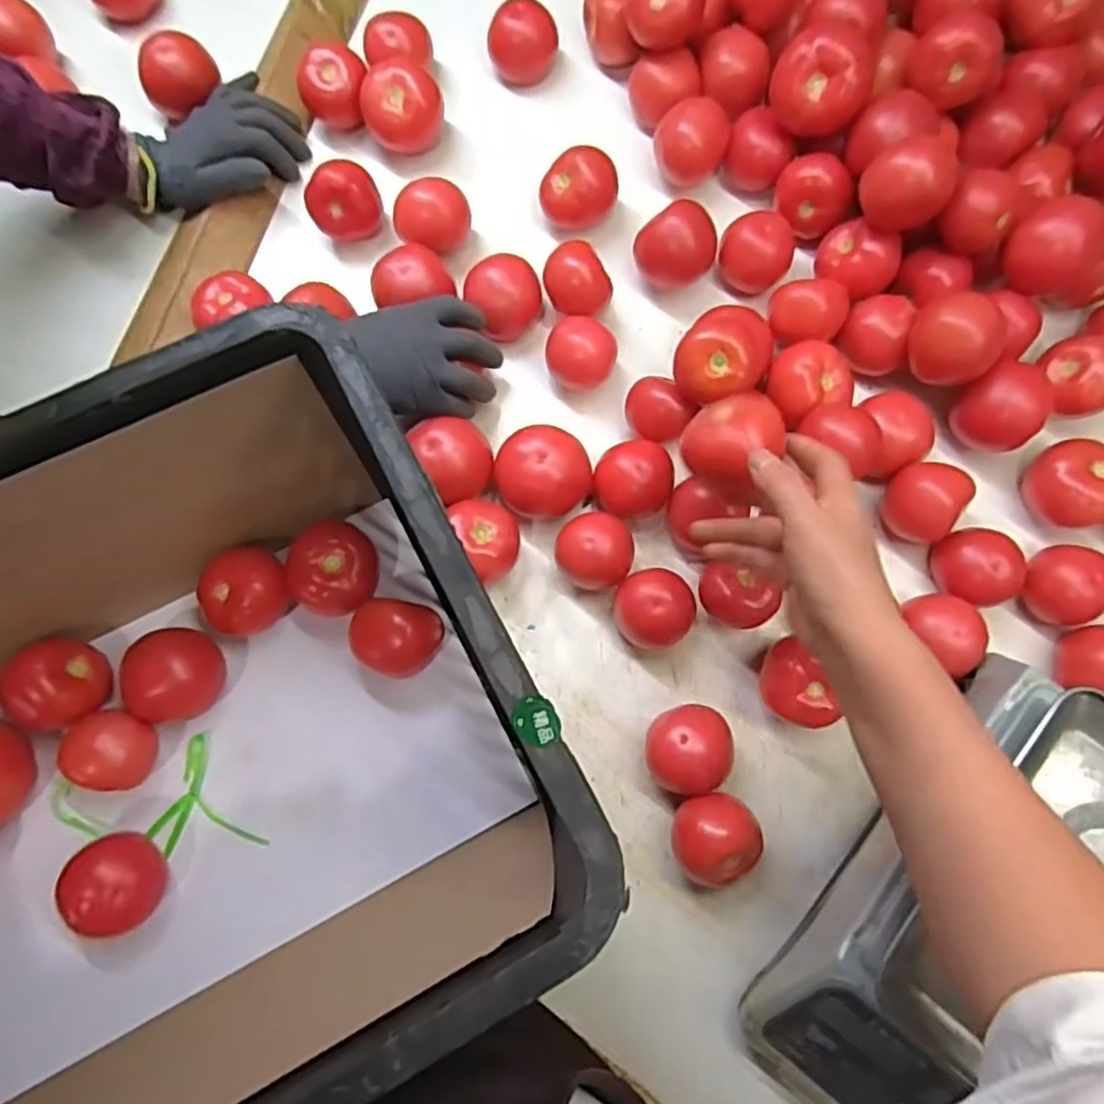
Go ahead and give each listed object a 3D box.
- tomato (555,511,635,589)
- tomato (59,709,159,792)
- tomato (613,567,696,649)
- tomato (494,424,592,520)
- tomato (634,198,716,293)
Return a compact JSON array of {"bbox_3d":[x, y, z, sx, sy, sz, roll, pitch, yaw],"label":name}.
[{"bbox_3d":[0.035,0.000,0.555,0.061,0.052,0.061,0,81,1],"label":"tomato"},{"bbox_3d":[-0.321,0.145,0.498,0.046,0.056,0.054,4,81,2],"label":"tomato"},{"bbox_3d":[0.083,0.045,0.546,0.060,0.053,0.062,0,81,1],"label":"tomato"},{"bbox_3d":[-0.005,-0.066,0.564,0.076,0.057,0.071,5,81,2],"label":"tomato"},{"bbox_3d":[0.110,-0.262,0.595,0.068,0.059,0.056,-33,82,-4],"label":"tomato"}]

